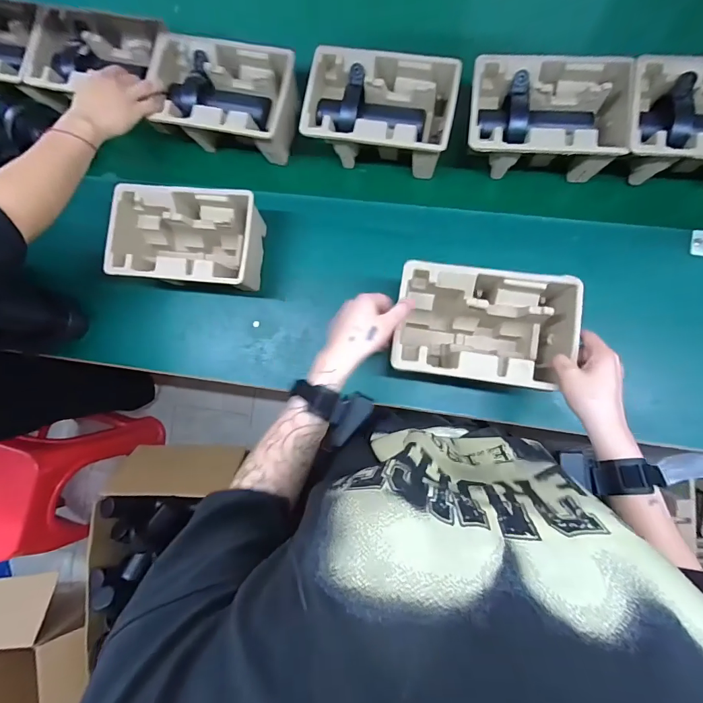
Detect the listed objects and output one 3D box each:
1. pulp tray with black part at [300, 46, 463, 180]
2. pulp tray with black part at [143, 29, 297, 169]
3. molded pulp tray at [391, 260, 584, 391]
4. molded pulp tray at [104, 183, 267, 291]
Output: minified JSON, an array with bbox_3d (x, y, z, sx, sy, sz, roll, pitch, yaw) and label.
[{"bbox_3d":[0.046,-0.381,0.623,0.220,0.091,0.144,10,86,6],"label":"pulp tray with black part"},{"bbox_3d":[-0.207,-0.422,0.658,0.234,0.092,0.152,10,86,6],"label":"pulp tray with black part"},{"bbox_3d":[0.175,-0.030,0.546,0.218,0.120,0.142,8,86,6],"label":"molded pulp tray"},{"bbox_3d":[-0.260,-0.175,0.642,0.218,0.116,0.139,5,86,5],"label":"molded pulp tray"}]

